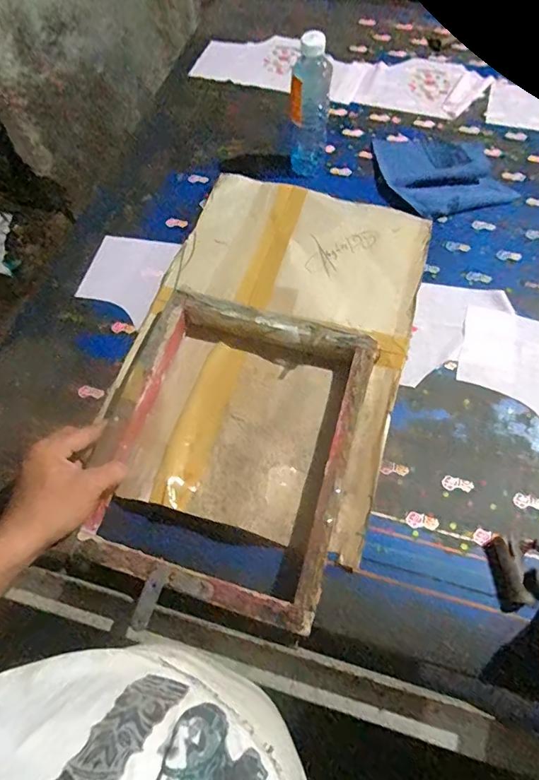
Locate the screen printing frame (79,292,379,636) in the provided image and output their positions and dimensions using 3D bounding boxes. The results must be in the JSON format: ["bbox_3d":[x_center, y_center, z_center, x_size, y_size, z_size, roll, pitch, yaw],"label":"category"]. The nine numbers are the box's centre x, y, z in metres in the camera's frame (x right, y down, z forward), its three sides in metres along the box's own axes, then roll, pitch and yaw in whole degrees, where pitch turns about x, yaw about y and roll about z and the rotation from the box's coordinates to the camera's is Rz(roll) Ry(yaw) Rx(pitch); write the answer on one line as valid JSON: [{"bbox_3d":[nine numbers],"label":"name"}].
[{"bbox_3d":[-0.043,0.055,0.520,0.273,0.059,0.329,15,64,10],"label":"screen printing frame"}]

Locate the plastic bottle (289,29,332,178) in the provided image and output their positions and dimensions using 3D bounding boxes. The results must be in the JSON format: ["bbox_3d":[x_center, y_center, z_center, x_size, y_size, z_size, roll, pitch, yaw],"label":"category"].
[{"bbox_3d":[0.059,-0.414,0.679,0.057,0.180,0.046,3,63,4],"label":"plastic bottle"}]

